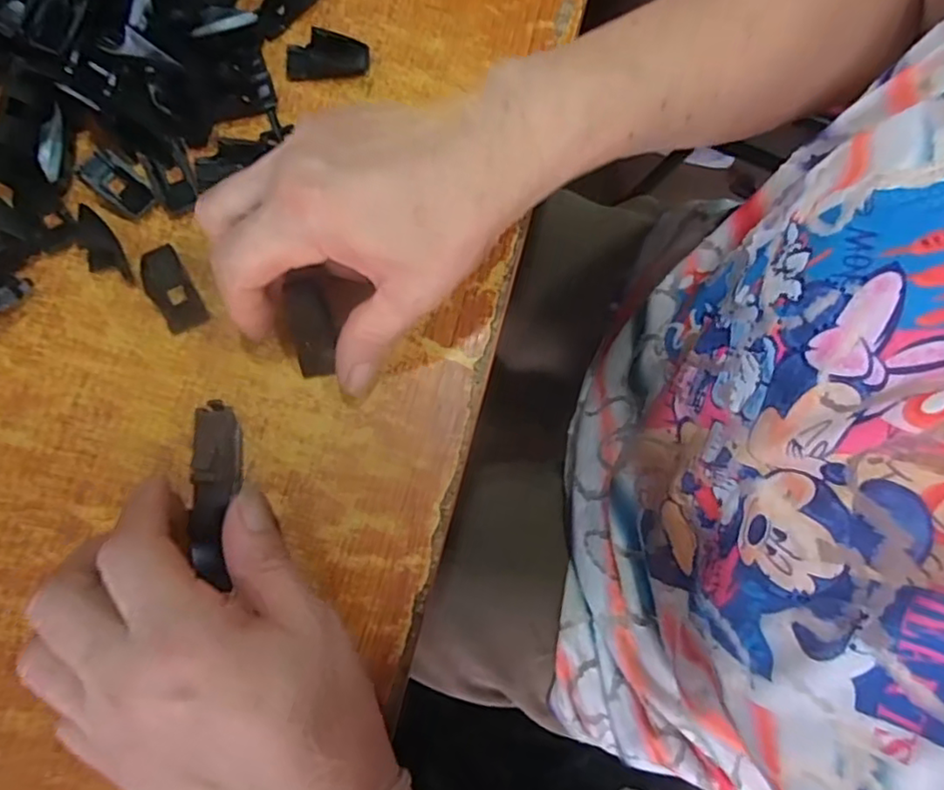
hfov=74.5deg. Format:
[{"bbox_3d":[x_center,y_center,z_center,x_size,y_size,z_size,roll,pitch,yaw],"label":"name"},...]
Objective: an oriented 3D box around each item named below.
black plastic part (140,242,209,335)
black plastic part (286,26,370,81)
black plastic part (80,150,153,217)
[{"bbox_3d":[-0.142,-0.050,0.291,0.019,0.004,0.043,-30,80,-6],"label":"black plastic part"},{"bbox_3d":[-0.074,-0.172,0.313,0.041,0.012,0.020,-1,79,-1],"label":"black plastic part"},{"bbox_3d":[-0.174,-0.103,0.302,0.040,0.004,0.017,38,81,7],"label":"black plastic part"}]

